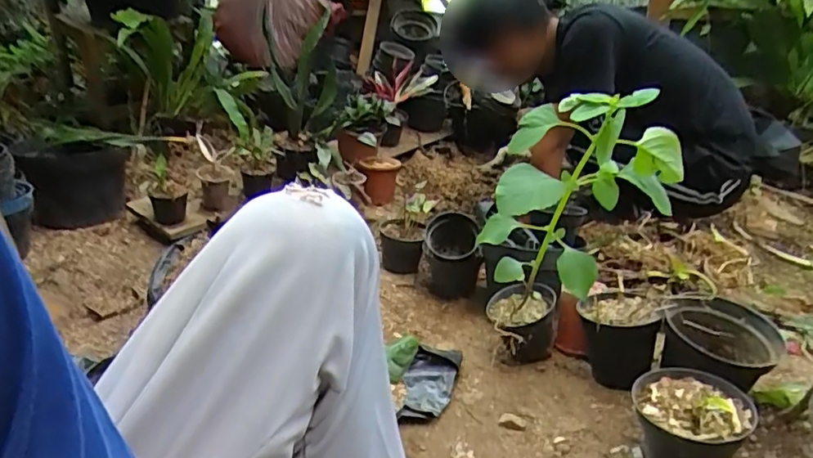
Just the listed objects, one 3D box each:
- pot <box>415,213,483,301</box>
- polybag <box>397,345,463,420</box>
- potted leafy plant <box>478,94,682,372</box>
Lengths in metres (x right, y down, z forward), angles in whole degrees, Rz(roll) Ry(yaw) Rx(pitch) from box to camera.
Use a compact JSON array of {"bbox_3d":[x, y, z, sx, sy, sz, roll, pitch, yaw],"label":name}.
[{"bbox_3d":[0.094,0.053,1.306,0.135,0.148,0.137,0,30,2],"label":"pot"},{"bbox_3d":[0.037,0.262,0.973,0.081,0.050,0.153,8,32,15],"label":"polybag"},{"bbox_3d":[0.249,0.035,0.895,0.243,0.499,0.234,10,32,19],"label":"potted leafy plant"}]

